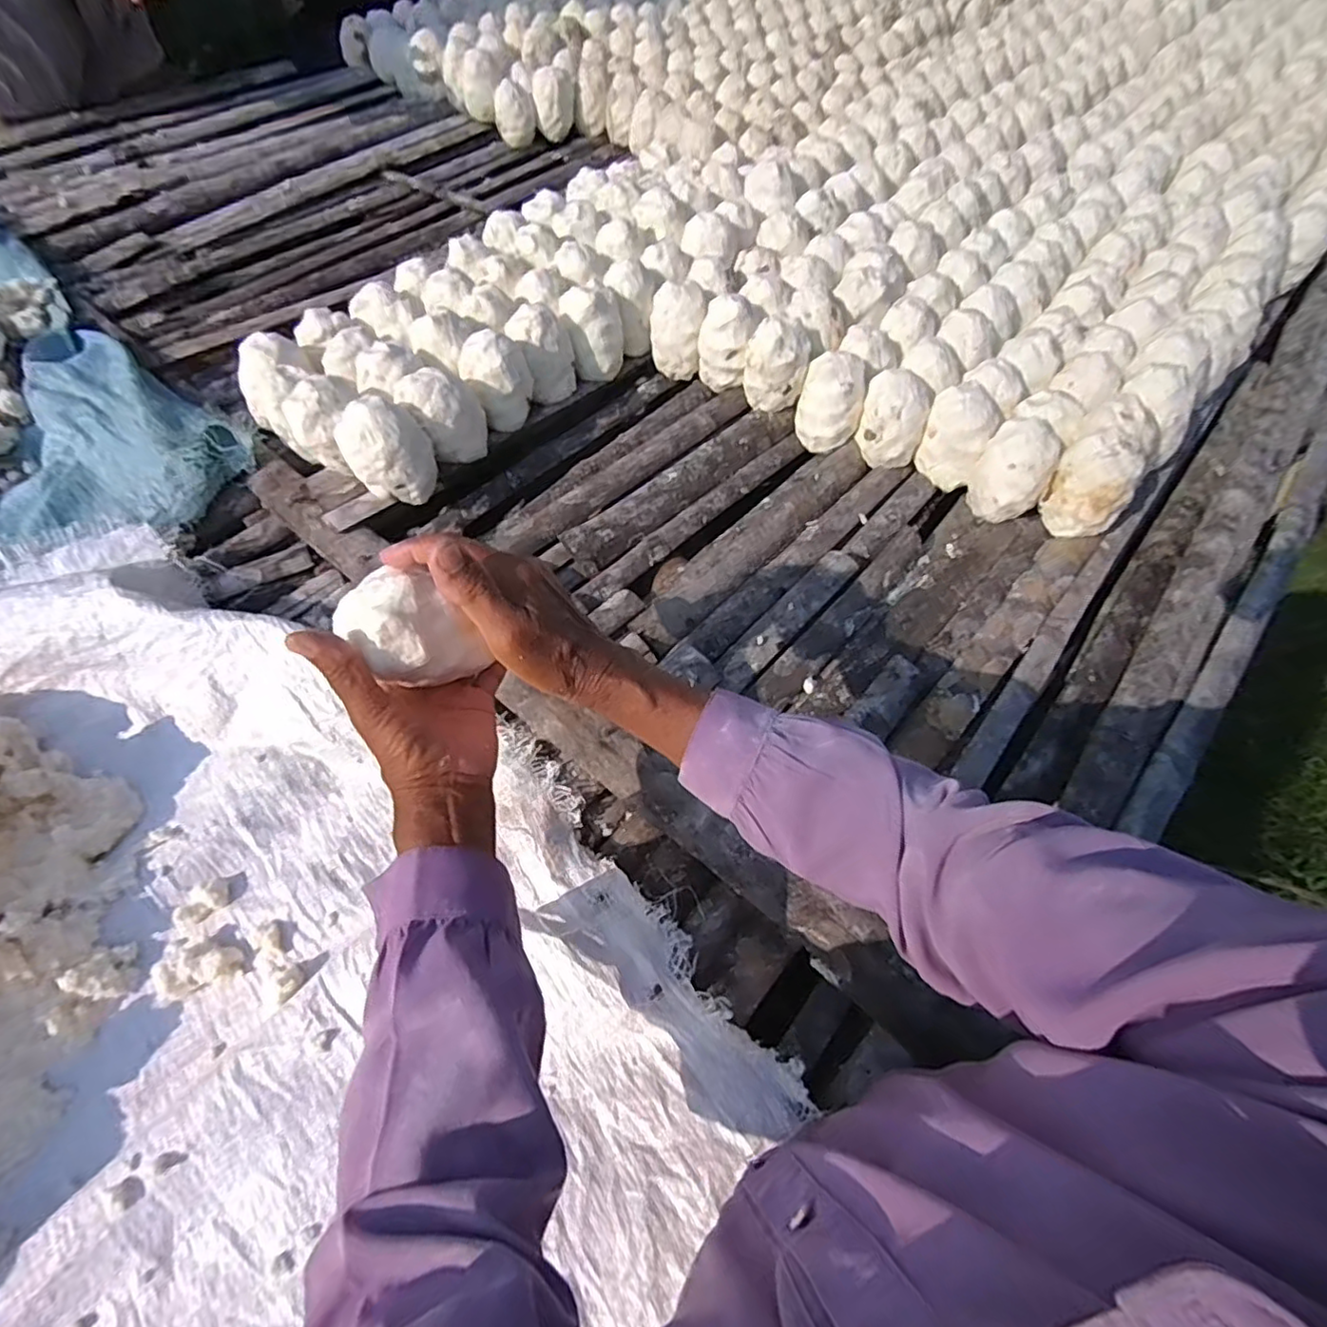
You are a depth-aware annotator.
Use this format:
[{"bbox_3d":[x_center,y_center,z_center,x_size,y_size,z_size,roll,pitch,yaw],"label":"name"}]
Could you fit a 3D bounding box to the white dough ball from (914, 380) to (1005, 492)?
[{"bbox_3d":[0.356,-0.278,0.765,0.075,0.090,0.081,1,61,-1],"label":"white dough ball"}]

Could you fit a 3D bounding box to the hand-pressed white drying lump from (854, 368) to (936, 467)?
[{"bbox_3d":[0.286,-0.305,0.782,0.077,0.086,0.073,18,62,8],"label":"hand-pressed white drying lump"}]

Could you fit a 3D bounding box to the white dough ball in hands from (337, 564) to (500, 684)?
[{"bbox_3d":[-0.161,-0.018,0.393,0.068,0.070,0.056,35,66,17],"label":"white dough ball in hands"}]

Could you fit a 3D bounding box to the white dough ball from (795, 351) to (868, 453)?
[{"bbox_3d":[0.212,-0.330,0.797,0.079,0.096,0.070,18,62,8],"label":"white dough ball"}]

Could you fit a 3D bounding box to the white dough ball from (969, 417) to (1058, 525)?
[{"bbox_3d":[0.405,-0.226,0.732,0.075,0.097,0.082,1,61,-1],"label":"white dough ball"}]

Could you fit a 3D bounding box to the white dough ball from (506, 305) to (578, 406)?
[{"bbox_3d":[-0.150,-0.391,0.793,0.069,0.093,0.072,1,61,-1],"label":"white dough ball"}]

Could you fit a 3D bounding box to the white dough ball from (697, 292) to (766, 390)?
[{"bbox_3d":[0.091,-0.426,0.829,0.082,0.101,0.075,1,61,-1],"label":"white dough ball"}]

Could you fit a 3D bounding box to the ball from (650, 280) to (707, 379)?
[{"bbox_3d":[0.018,-0.449,0.854,0.070,0.104,0.065,1,61,-1],"label":"ball"}]

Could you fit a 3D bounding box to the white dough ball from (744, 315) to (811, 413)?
[{"bbox_3d":[0.142,-0.374,0.800,0.079,0.103,0.060,13,61,6],"label":"white dough ball"}]

